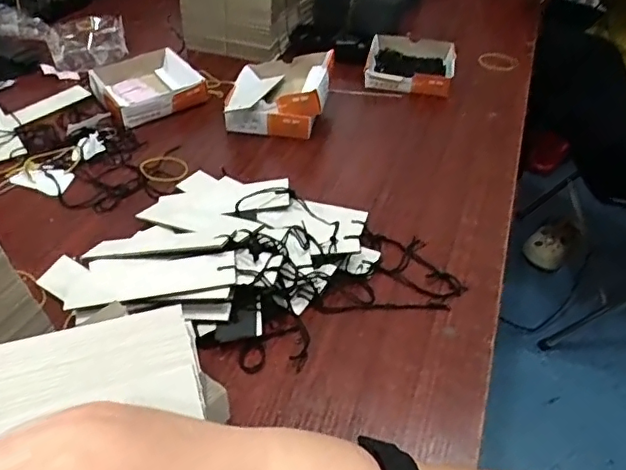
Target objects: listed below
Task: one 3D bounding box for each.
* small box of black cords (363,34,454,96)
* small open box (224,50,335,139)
[{"bbox_3d":[0.137,-0.241,0.780,0.114,0.026,0.147,11,43,7],"label":"small box of black cords"},{"bbox_3d":[-0.038,-0.172,0.672,0.116,0.060,0.135,6,42,2],"label":"small open box"}]

